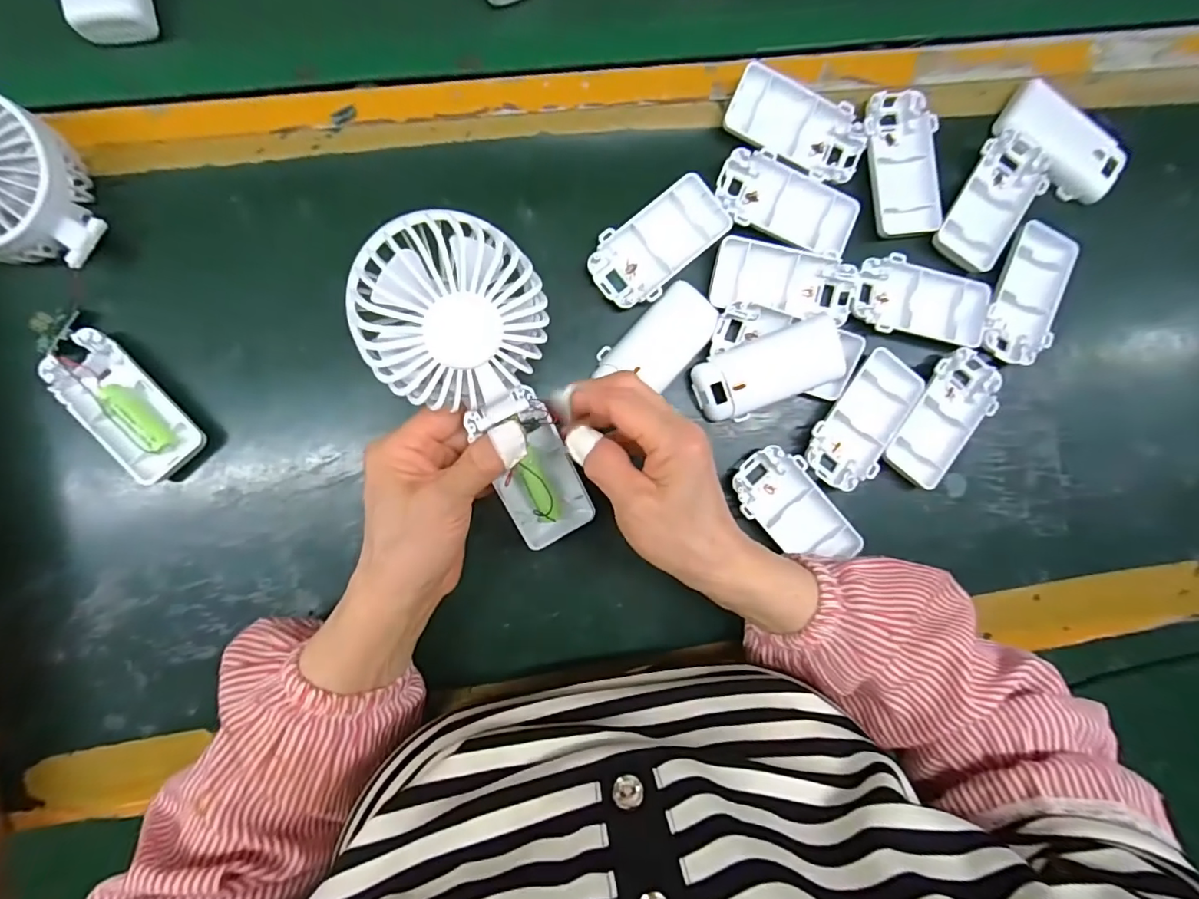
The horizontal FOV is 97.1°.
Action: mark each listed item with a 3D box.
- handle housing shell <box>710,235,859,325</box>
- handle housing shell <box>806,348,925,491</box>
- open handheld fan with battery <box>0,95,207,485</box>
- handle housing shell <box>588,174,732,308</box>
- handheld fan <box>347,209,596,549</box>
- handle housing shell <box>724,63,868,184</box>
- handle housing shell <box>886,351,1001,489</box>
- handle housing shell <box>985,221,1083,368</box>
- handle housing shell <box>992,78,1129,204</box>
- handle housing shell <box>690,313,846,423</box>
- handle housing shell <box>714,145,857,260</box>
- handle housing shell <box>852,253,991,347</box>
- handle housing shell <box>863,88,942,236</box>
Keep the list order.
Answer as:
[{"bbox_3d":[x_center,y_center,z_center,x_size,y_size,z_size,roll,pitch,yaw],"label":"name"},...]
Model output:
[{"bbox_3d":[0.123,-0.112,0.351,0.094,0.014,0.042,6,89,-4],"label":"handle housing shell"},{"bbox_3d":[0.176,-0.019,0.357,0.049,0.013,0.094,33,87,-3],"label":"handle housing shell"},{"bbox_3d":[-0.306,-0.084,0.296,0.085,0.048,0.221,-26,91,-4],"label":"open handheld fan with battery"},{"bbox_3d":[0.039,-0.134,0.347,0.095,0.016,0.048,-38,92,-4],"label":"handle housing shell"},{"bbox_3d":[-0.050,-0.024,0.268,0.074,0.039,0.175,-24,133,-4],"label":"handheld fan"},{"bbox_3d":[0.130,-0.211,0.344,0.093,0.012,0.048,22,88,-4],"label":"handle housing shell"},{"bbox_3d":[0.233,-0.024,0.358,0.048,0.013,0.097,38,87,-3],"label":"handle housing shell"},{"bbox_3d":[0.293,-0.106,0.367,0.050,0.023,0.094,25,88,-4],"label":"handle housing shell"},{"bbox_3d":[0.320,-0.211,0.366,0.091,0.014,0.045,34,87,-3],"label":"handle housing shell"},{"bbox_3d":[0.109,-0.050,0.339,0.091,0.021,0.045,-23,91,-4],"label":"handle housing shell"},{"bbox_3d":[0.123,-0.162,0.350,0.093,0.010,0.049,20,88,-4],"label":"handle housing shell"},{"bbox_3d":[0.217,-0.100,0.357,0.092,0.014,0.048,9,89,-4],"label":"handle housing shell"},{"bbox_3d":[0.202,-0.191,0.354,0.048,0.011,0.092,-10,90,-4],"label":"handle housing shell"}]

